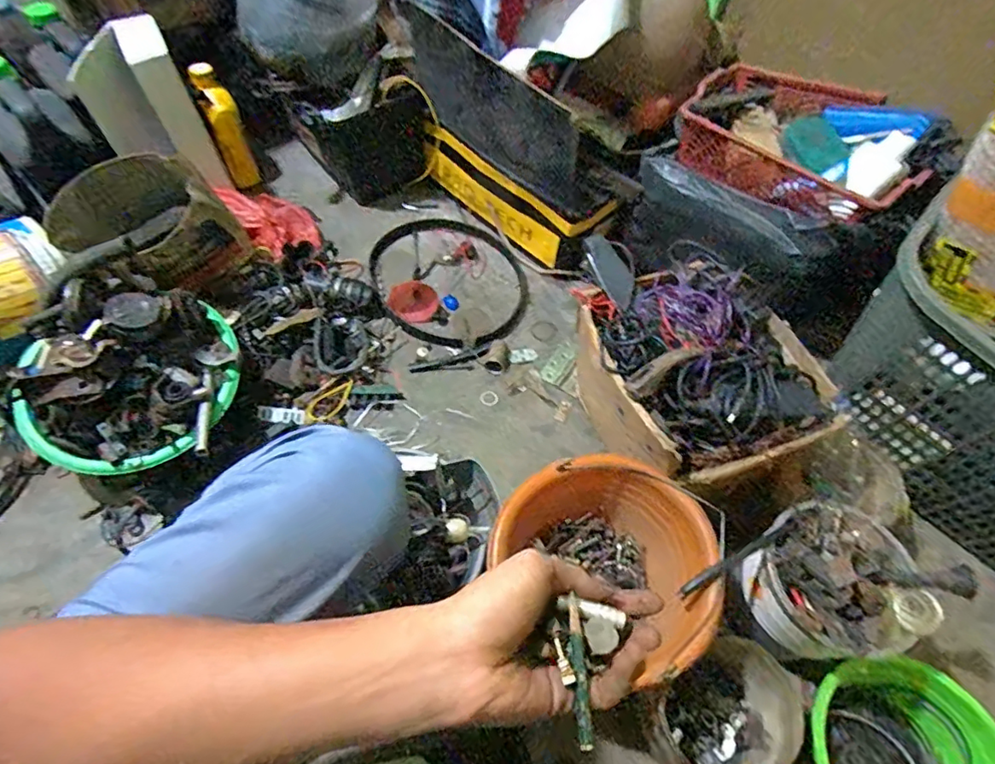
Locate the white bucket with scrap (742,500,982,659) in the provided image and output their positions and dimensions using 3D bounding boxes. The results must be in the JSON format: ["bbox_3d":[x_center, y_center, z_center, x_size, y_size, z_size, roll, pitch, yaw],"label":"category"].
[{"bbox_3d":[0.394,0.241,0.650,0.165,0.128,0.152,2,57,-3],"label":"white bucket with scrap"}]

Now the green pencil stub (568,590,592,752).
[{"bbox_3d":[0.046,0.165,0.315,0.009,0.009,0.076,-1,67,-5],"label":"green pencil stub"}]

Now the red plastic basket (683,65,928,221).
[{"bbox_3d":[0.488,-0.393,0.891,0.348,0.087,0.286,32,60,16],"label":"red plastic basket"}]

